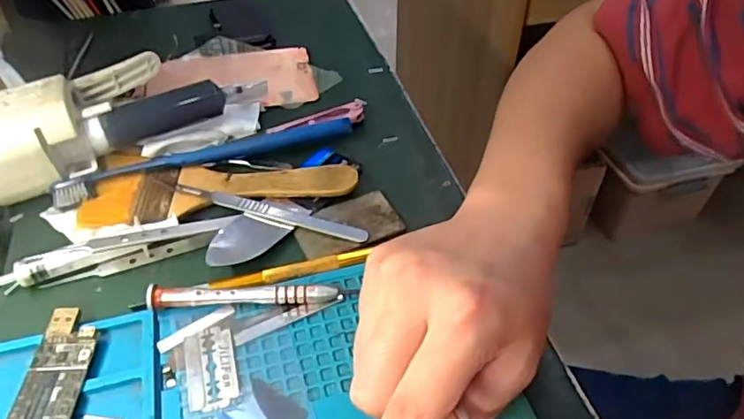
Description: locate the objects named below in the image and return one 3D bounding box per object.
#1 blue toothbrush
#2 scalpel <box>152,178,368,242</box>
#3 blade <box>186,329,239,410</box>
[{"bbox_3d":[-0.103,-0.034,0.349,0.183,0.015,0.020,-14,48,-14],"label":"blue toothbrush"},{"bbox_3d":[-0.068,-0.002,0.327,0.134,0.008,0.011,12,47,11],"label":"scalpel"},{"bbox_3d":[-0.075,0.073,0.259,0.022,0.004,0.041,-11,47,-11],"label":"blade"}]

